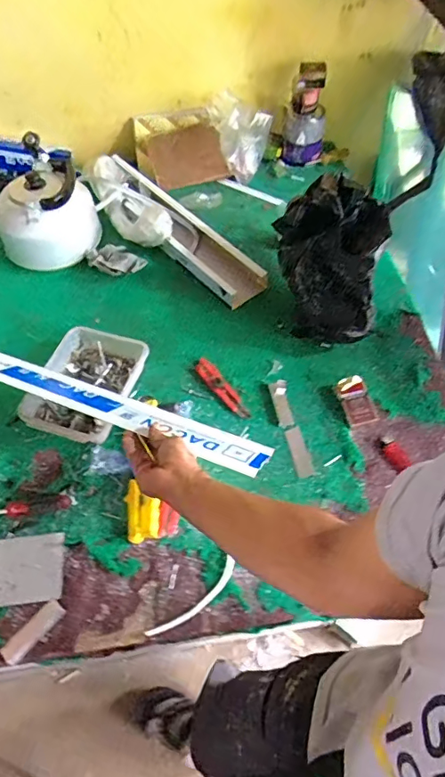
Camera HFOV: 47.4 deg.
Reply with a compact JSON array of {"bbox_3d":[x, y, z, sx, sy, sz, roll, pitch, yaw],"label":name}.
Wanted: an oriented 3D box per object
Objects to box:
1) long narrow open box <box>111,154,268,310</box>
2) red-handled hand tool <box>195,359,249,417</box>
[{"bbox_3d":[-0.107,-0.381,1.205,0.132,0.046,0.530,-39,62,-22],"label":"long narrow open box"},{"bbox_3d":[0.000,-0.002,0.968,0.034,0.012,0.155,-32,59,-19],"label":"red-handled hand tool"}]

